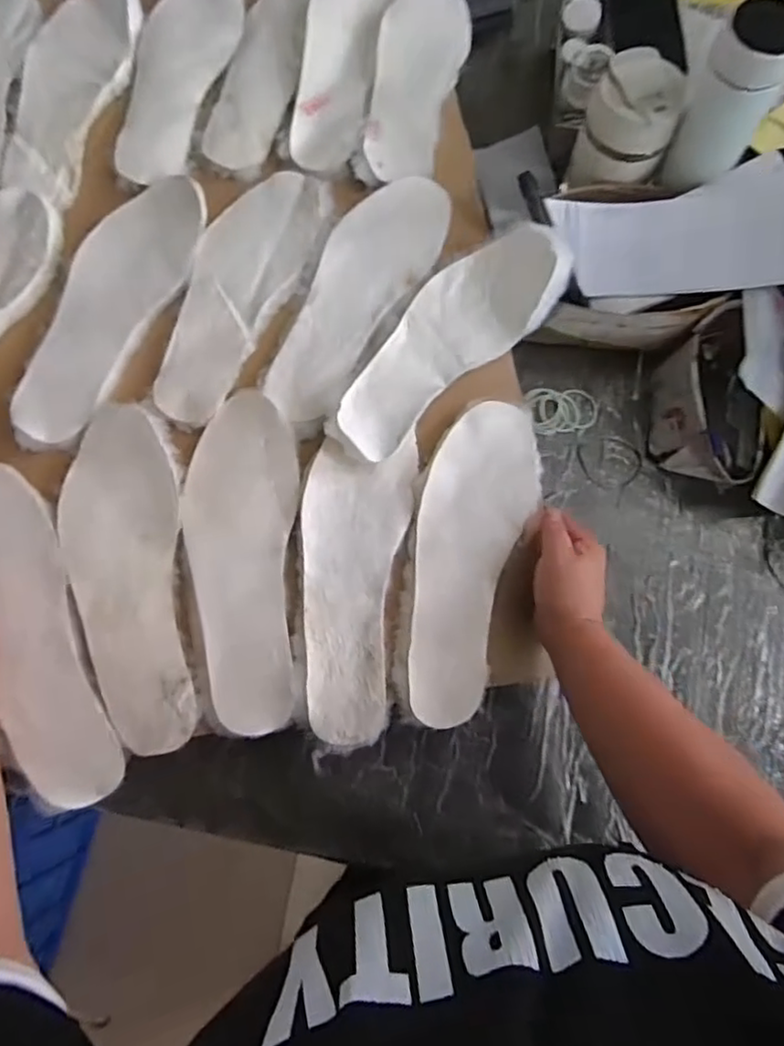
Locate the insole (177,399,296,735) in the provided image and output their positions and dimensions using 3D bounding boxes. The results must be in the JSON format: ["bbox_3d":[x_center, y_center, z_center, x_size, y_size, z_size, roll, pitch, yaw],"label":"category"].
[{"bbox_3d":[-0.127,0.029,0.539,0.091,0.018,0.274,-1,77,0],"label":"insole"}]

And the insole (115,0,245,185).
[{"bbox_3d":[-0.223,-0.464,0.666,0.093,0.012,0.267,15,78,4],"label":"insole"}]

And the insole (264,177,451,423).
[{"bbox_3d":[-0.033,-0.219,0.605,0.093,0.007,0.272,27,79,7],"label":"insole"}]

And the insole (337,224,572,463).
[{"bbox_3d":[0.046,-0.168,0.578,0.256,0.036,0.092,-44,80,-9],"label":"insole"}]

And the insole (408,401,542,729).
[{"bbox_3d":[0.064,0.029,0.555,0.095,0.019,0.272,13,77,3],"label":"insole"}]

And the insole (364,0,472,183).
[{"bbox_3d":[0.025,-0.465,0.677,0.091,0.022,0.260,9,77,3],"label":"insole"}]

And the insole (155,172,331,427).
[{"bbox_3d":[-0.139,-0.217,0.598,0.098,0.012,0.273,16,78,4],"label":"insole"}]

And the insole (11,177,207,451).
[{"bbox_3d":[-0.258,-0.196,0.577,0.091,0.029,0.272,25,78,6],"label":"insole"}]

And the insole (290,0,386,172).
[{"bbox_3d":[-0.055,-0.482,0.673,0.079,0.006,0.264,8,77,2],"label":"insole"}]

